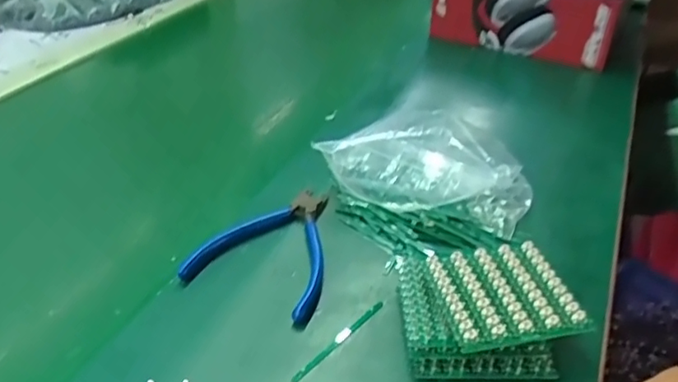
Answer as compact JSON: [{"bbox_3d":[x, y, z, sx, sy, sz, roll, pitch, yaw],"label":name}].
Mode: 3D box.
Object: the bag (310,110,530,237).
[{"bbox_3d":[0.074,-0.021,0.497,0.178,0.061,0.087,8,36,8],"label":"bag"}]

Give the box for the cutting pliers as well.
[{"bbox_3d":[-0.042,0.039,0.451,0.103,0.017,0.122,18,38,18],"label":"cutting pliers"}]

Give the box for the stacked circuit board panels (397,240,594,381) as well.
[{"bbox_3d":[0.097,0.078,0.387,0.108,0.037,0.088,1,36,-1],"label":"stacked circuit board panels"}]

